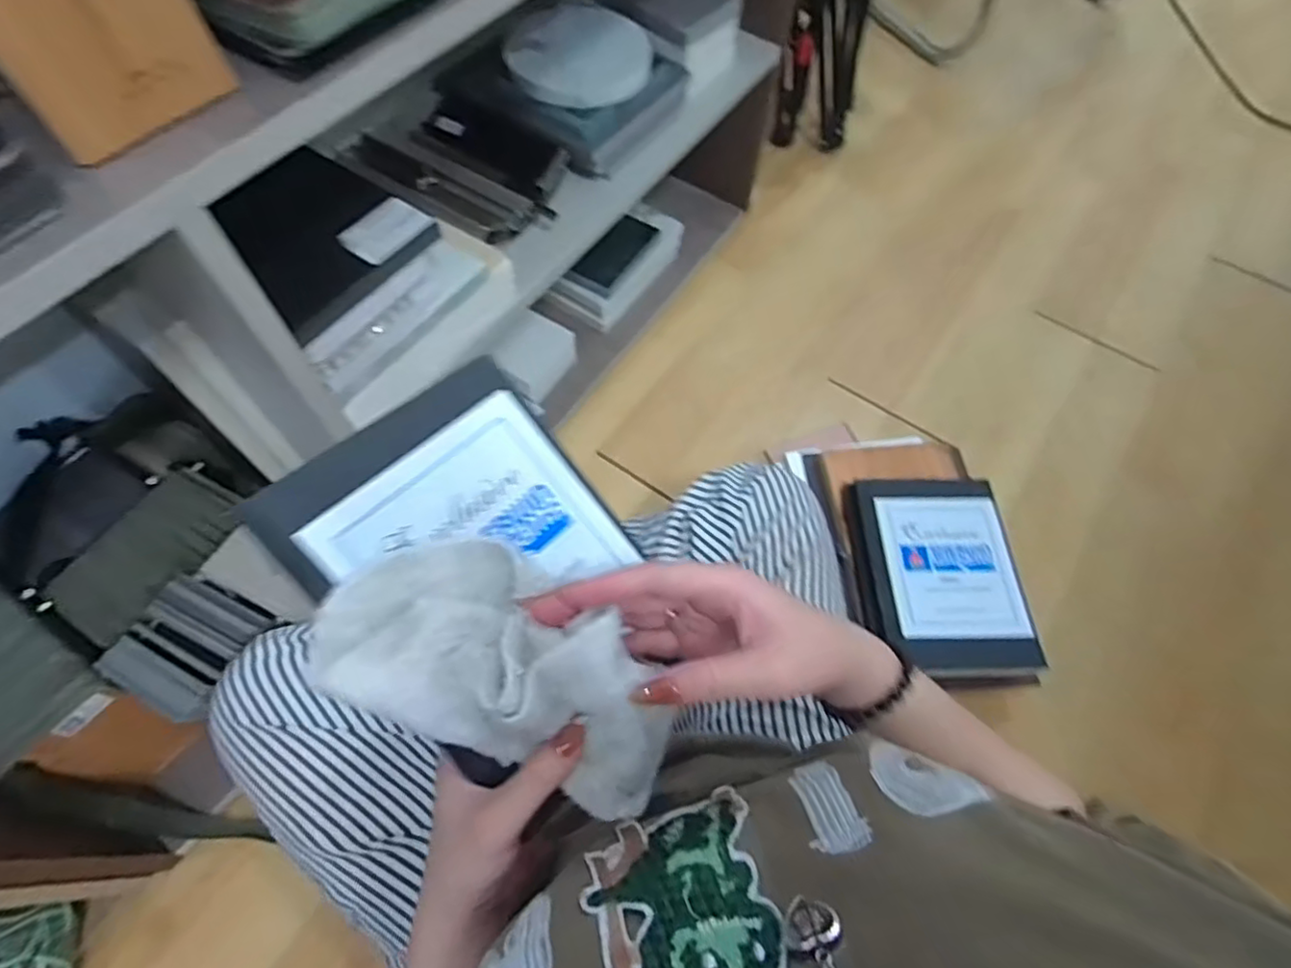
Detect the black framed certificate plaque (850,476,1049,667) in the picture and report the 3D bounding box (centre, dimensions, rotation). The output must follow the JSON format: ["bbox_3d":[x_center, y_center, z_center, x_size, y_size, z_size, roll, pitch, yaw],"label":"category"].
[{"bbox_3d":[0.302,0.084,0.674,0.155,0.023,0.204,1,62,-2],"label":"black framed certificate plaque"}]

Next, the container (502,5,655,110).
[{"bbox_3d":[-0.070,-0.446,0.695,0.123,0.042,0.140,35,66,15],"label":"container"}]

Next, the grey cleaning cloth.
[{"bbox_3d":[-0.065,0.079,0.308,0.163,0.064,0.090,21,63,8],"label":"grey cleaning cloth"}]

